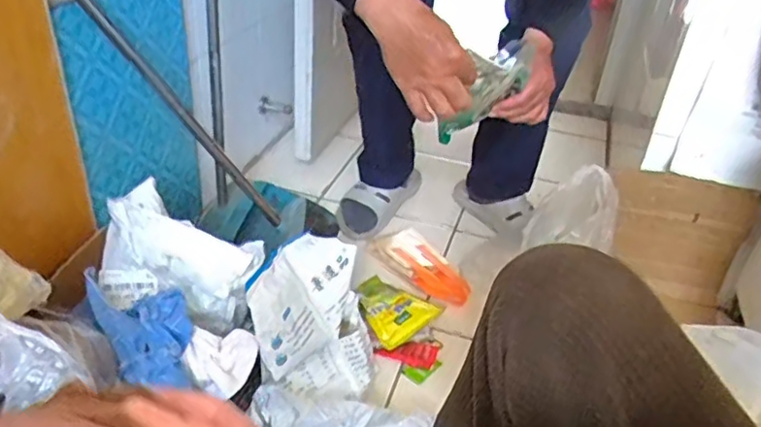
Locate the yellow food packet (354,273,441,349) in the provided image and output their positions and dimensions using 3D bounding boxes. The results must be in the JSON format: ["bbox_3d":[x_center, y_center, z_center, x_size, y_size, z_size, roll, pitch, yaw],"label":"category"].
[{"bbox_3d":[0.016,0.159,1.103,0.131,0.034,0.157,-22,42,-34],"label":"yellow food packet"}]

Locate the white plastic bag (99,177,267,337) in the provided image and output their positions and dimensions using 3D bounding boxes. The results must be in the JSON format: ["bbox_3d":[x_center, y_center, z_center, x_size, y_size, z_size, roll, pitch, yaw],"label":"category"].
[{"bbox_3d":[-0.261,0.062,0.846,0.207,0.150,0.115,4,33,-2],"label":"white plastic bag"}]

